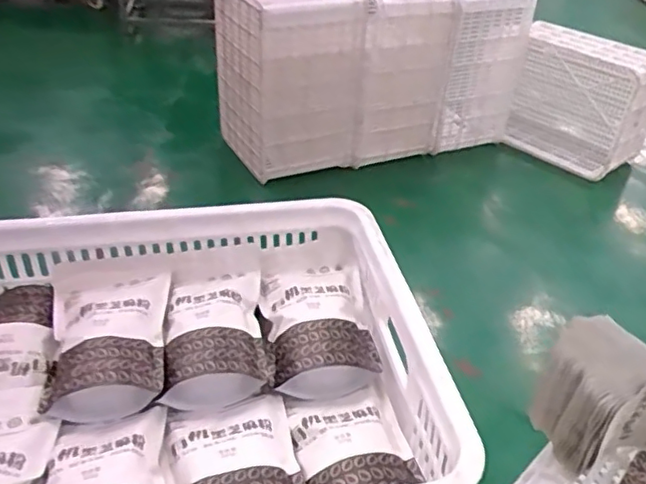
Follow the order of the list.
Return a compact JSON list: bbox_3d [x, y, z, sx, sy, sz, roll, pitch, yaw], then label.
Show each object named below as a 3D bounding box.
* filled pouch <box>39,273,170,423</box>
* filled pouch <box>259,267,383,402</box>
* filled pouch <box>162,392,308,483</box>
[{"bbox_3d":[-0.236,0.096,0.670,0.128,0.048,0.202,-3,36,-11],"label":"filled pouch"},{"bbox_3d":[-0.007,0.088,0.701,0.118,0.049,0.187,-2,35,-9],"label":"filled pouch"},{"bbox_3d":[-0.083,0.194,0.560,0.121,0.046,0.150,-7,36,-16],"label":"filled pouch"}]

